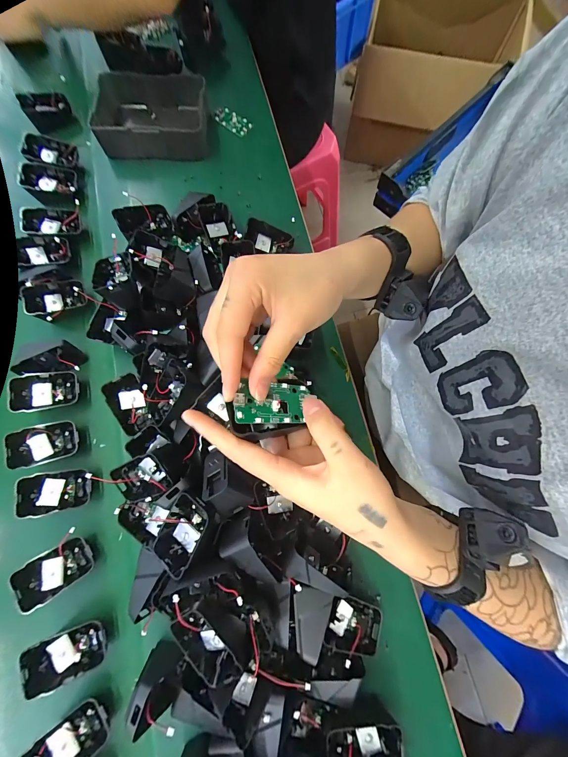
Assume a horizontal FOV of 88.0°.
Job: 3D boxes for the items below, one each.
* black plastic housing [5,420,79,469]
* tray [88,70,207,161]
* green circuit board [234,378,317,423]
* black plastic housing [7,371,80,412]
[{"bbox_3d":[-0.282,0.077,0.345,0.067,0.016,0.044,-14,82,-28],"label":"black plastic housing"},{"bbox_3d":[-0.204,-0.406,0.458,0.177,0.049,0.119,0,76,2],"label":"tray"},{"bbox_3d":[-0.008,0.017,0.212,0.055,0.005,0.032,8,67,-24],"label":"green circuit board"},{"bbox_3d":[-0.294,0.015,0.362,0.070,0.017,0.045,-9,86,-26],"label":"black plastic housing"}]

